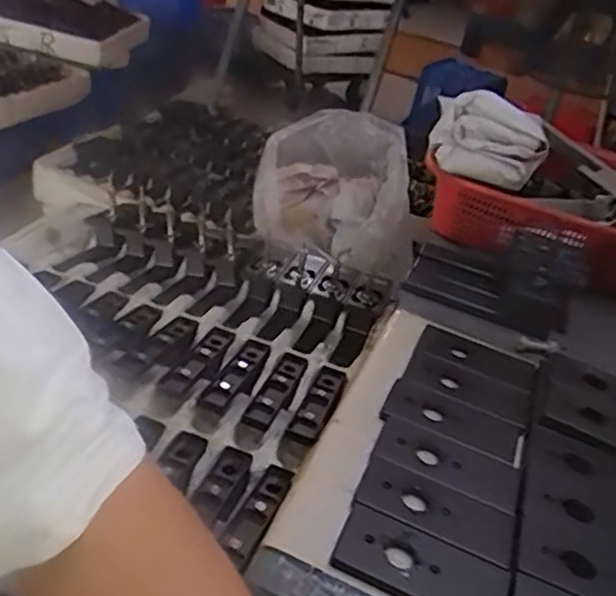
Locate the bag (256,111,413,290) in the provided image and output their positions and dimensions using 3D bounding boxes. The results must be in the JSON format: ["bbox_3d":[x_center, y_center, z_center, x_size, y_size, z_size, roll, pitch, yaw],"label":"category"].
[{"bbox_3d":[0.055,-0.198,1.276,0.294,0.204,0.301,12,32,1],"label":"bag"}]

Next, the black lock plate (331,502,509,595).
[{"bbox_3d":[0.069,0.165,0.426,0.103,0.012,0.049,20,33,13],"label":"black lock plate"}]

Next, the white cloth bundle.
[{"bbox_3d":[0.198,-0.172,0.753,0.124,0.078,0.049,22,34,17],"label":"white cloth bundle"}]

